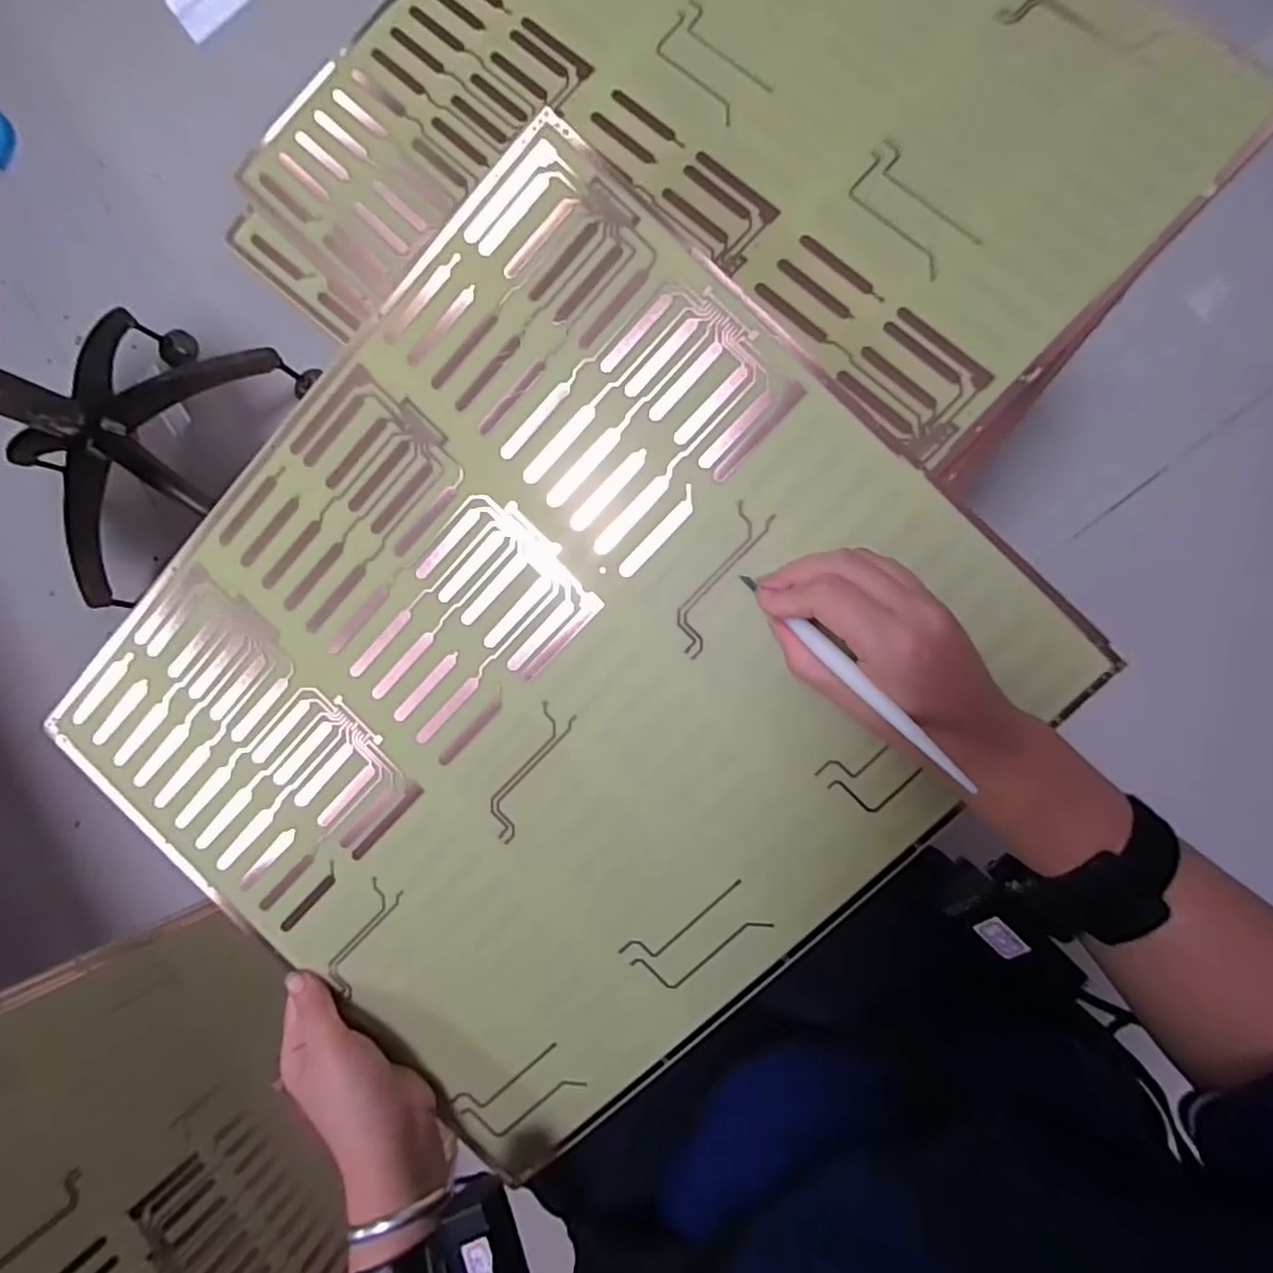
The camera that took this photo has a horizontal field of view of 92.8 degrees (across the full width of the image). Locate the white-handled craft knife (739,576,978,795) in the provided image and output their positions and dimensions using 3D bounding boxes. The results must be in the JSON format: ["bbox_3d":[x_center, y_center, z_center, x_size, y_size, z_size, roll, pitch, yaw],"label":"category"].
[{"bbox_3d":[0.099,0.015,0.294,0.007,0.009,0.143,-42,61,3],"label":"white-handled craft knife"}]

